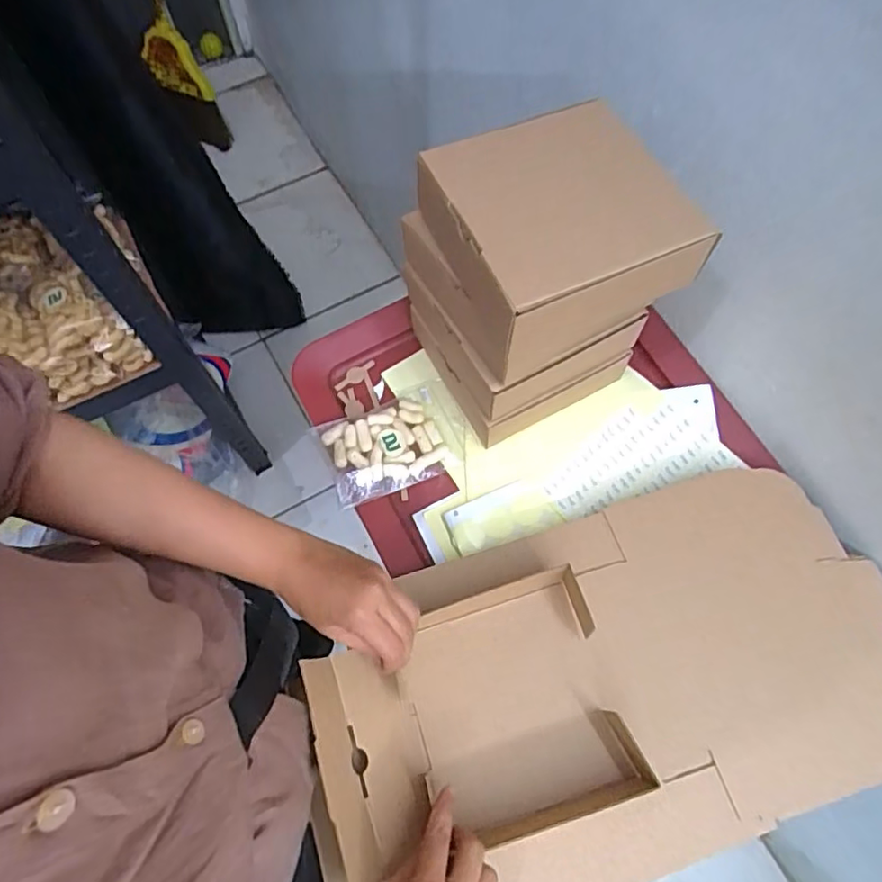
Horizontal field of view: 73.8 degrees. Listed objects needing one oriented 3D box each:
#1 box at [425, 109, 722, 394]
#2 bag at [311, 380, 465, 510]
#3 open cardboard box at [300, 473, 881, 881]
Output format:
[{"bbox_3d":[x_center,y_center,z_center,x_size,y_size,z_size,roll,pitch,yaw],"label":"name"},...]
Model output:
[{"bbox_3d":[0.080,-0.151,0.451,0.149,0.109,0.153,-23,70,-10],"label":"box"},{"bbox_3d":[-0.044,0.000,0.574,0.136,0.023,0.090,-22,70,-10],"label":"bag"},{"bbox_3d":[0.137,0.186,0.460,0.460,0.067,0.256,-16,69,-9],"label":"open cardboard box"}]

